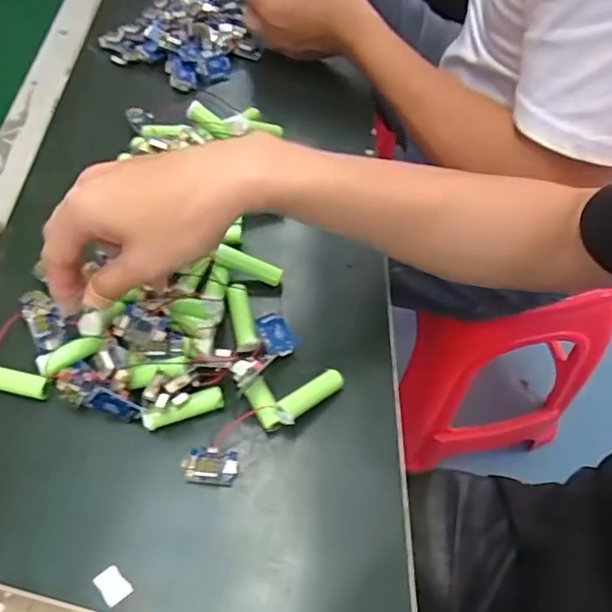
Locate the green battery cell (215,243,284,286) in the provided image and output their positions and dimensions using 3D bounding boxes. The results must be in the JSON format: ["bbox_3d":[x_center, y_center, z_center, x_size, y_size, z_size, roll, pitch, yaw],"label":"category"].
[{"bbox_3d":[-0.041,-0.030,0.417,0.051,0.013,0.011,23,53,-18],"label":"green battery cell"}]

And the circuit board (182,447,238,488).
[{"bbox_3d":[-0.058,0.097,0.346,0.032,0.009,0.021,6,55,1],"label":"circuit board"}]

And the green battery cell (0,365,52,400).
[{"bbox_3d":[-0.191,0.048,0.367,0.050,0.011,0.015,13,56,5],"label":"green battery cell"}]

